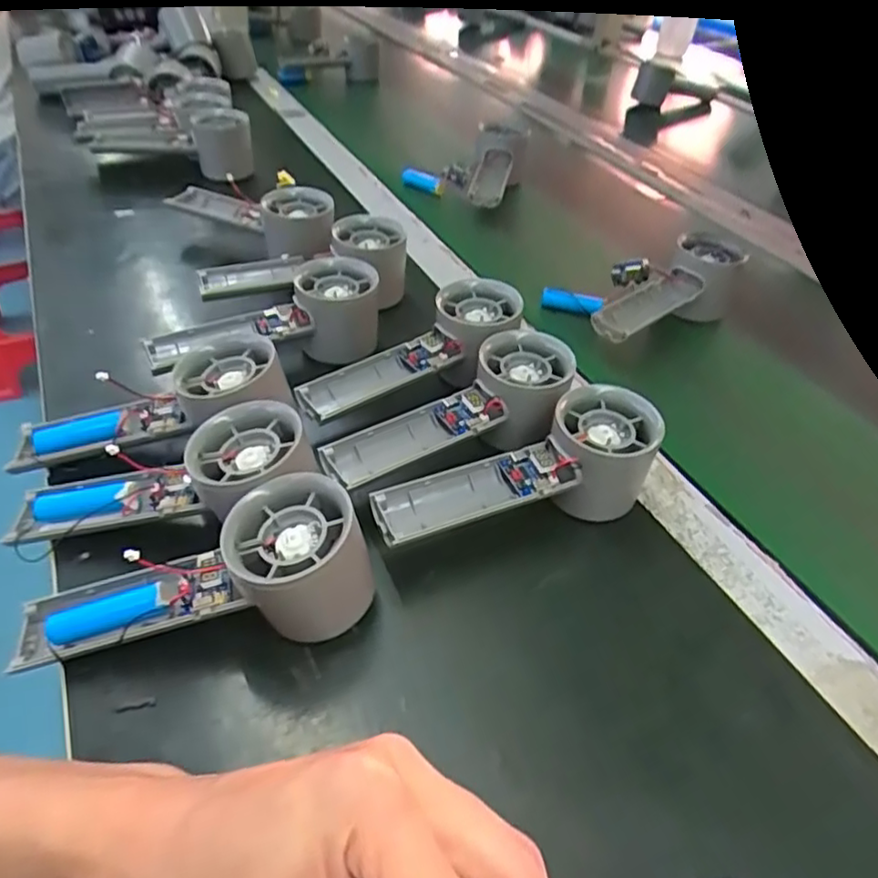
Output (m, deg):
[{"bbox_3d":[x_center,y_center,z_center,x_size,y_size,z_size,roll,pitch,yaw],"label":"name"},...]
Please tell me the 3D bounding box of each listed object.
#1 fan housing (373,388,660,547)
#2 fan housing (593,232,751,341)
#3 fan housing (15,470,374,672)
[{"bbox_3d":[0.042,0.018,0.344,0.159,0.058,0.054,-10,45,-16],"label":"fan housing"},{"bbox_3d":[0.183,-0.114,0.511,0.161,0.052,0.057,-31,54,-33],"label":"fan housing"},{"bbox_3d":[-0.110,0.071,0.287,0.160,0.052,0.059,-16,45,0],"label":"fan housing"}]

